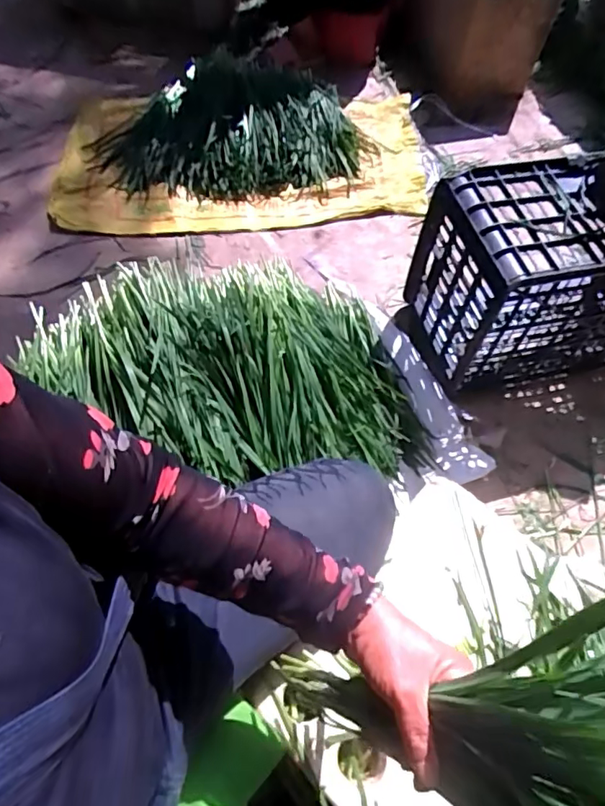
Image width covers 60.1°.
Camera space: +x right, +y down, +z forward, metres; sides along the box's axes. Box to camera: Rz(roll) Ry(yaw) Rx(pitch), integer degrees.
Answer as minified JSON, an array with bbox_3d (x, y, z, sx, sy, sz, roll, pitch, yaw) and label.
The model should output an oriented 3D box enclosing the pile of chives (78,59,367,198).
[{"bbox_3d":[-0.201,-0.705,1.357,0.654,0.151,0.411,-20,64,-15],"label":"pile of chives"}]

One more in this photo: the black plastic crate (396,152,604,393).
[{"bbox_3d":[0.487,-0.239,0.998,0.489,0.328,0.254,-9,61,-9],"label":"black plastic crate"}]

